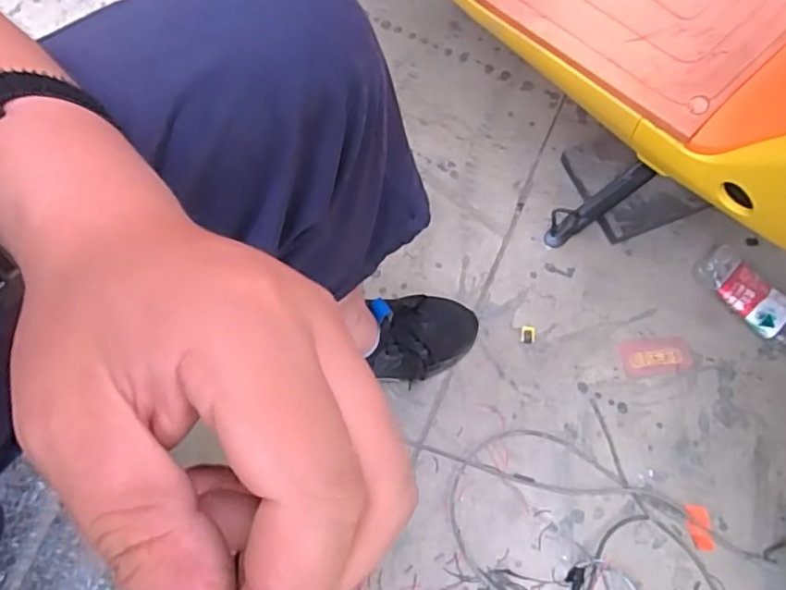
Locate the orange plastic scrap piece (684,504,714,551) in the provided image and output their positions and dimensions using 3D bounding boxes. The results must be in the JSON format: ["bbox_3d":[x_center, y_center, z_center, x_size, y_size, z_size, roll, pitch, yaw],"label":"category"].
[{"bbox_3d":[0.356,0.270,0.698,0.026,0.004,0.049,1,67,-2],"label":"orange plastic scrap piece"}]

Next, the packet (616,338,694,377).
[{"bbox_3d":[0.341,0.080,0.779,0.096,0.004,0.048,-3,67,-3],"label":"packet"}]

